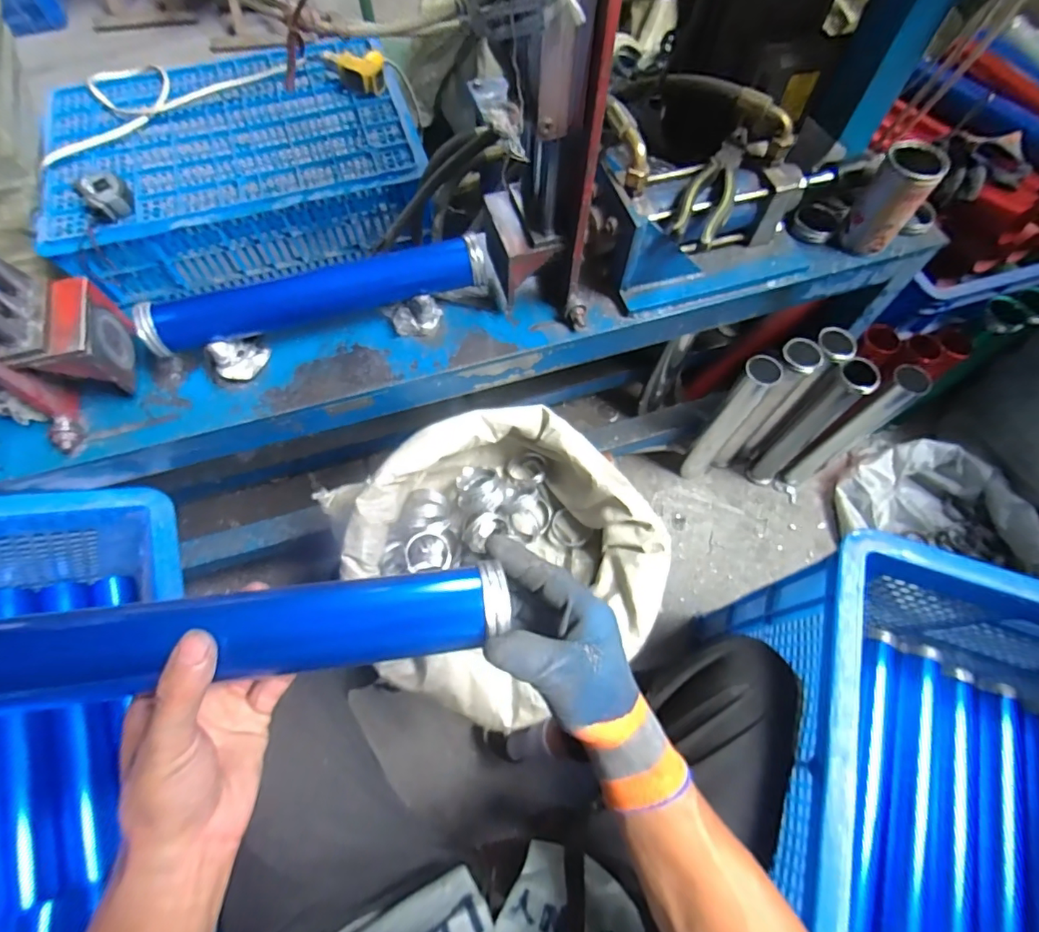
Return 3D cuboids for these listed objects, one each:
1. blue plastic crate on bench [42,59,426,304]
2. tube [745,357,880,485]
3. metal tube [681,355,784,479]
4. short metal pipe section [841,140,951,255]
[{"bbox_3d":[-0.537,-0.598,1.003,0.643,0.173,0.427,-17,67,-7],"label":"blue plastic crate on bench"},{"bbox_3d":[0.518,-0.066,0.936,0.070,0.356,0.055,37,71,15],"label":"tube"},{"bbox_3d":[0.375,-0.072,0.933,0.057,0.351,0.061,35,71,14],"label":"metal tube"},{"bbox_3d":[0.463,-0.332,0.636,0.064,0.124,0.068,35,71,14],"label":"short metal pipe section"}]

